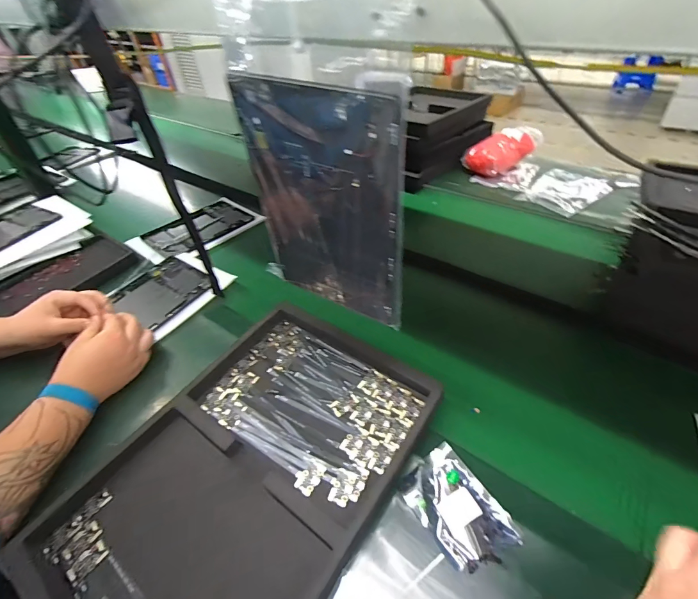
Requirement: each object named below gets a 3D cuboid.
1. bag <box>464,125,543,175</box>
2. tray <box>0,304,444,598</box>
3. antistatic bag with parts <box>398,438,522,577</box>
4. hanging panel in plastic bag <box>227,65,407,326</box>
[{"bbox_3d":[0.437,-0.429,1.032,0.206,0.101,0.114,-26,47,-23],"label":"bag"},{"bbox_3d":[-0.118,0.204,0.435,0.317,0.042,0.451,26,53,28],"label":"tray"},{"bbox_3d":[0.118,0.230,0.394,0.077,0.019,0.113,-26,48,-19],"label":"antistatic bag with parts"},{"bbox_3d":[-0.024,-0.077,0.339,0.159,0.243,0.011,21,54,24],"label":"hanging panel in plastic bag"}]

